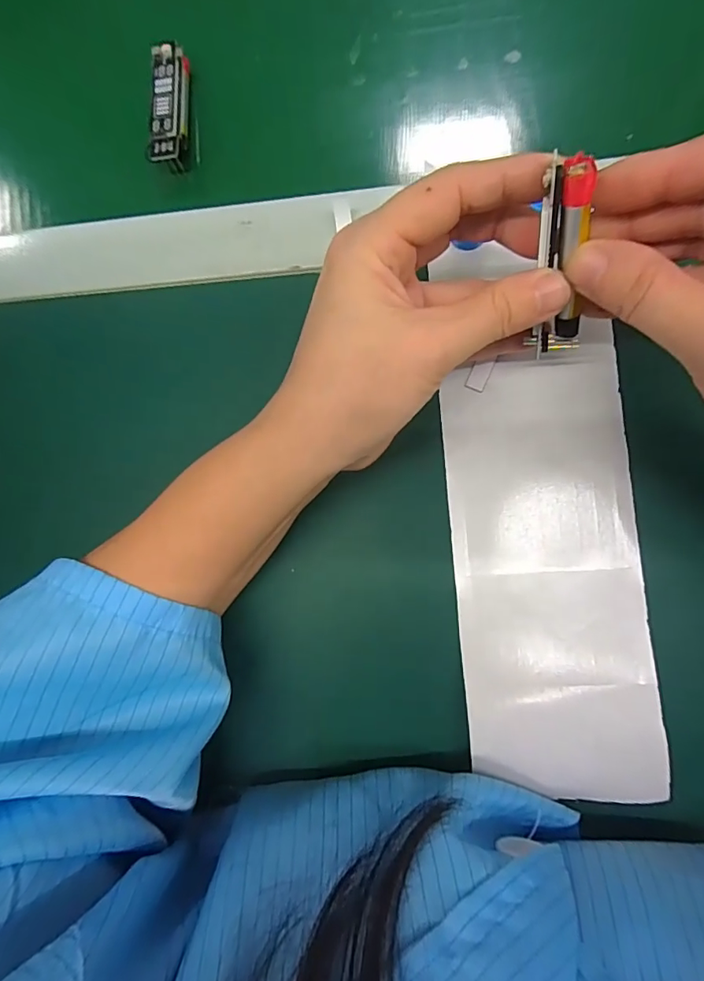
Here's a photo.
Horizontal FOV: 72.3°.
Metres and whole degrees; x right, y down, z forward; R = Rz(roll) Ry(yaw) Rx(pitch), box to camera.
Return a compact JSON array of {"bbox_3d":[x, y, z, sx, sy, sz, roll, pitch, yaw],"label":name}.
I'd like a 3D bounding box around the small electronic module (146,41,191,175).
[{"bbox_3d":[-0.097,-0.206,0.260,0.016,0.016,0.066,1,86,7],"label":"small electronic module"}]

